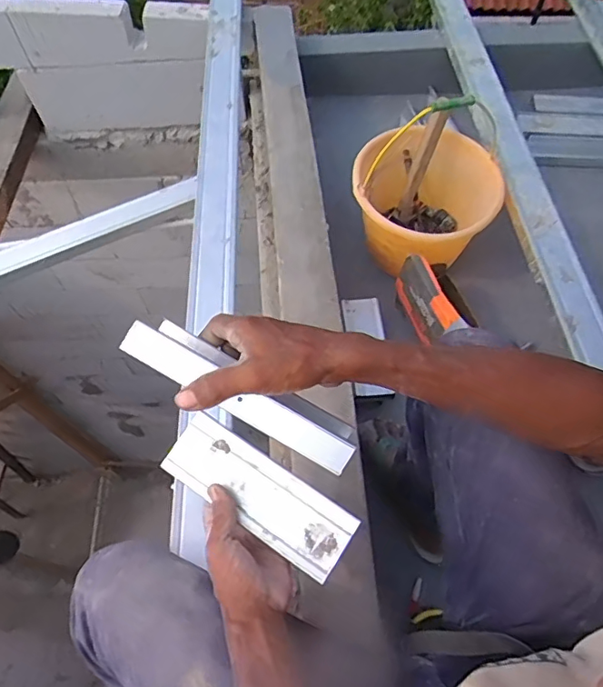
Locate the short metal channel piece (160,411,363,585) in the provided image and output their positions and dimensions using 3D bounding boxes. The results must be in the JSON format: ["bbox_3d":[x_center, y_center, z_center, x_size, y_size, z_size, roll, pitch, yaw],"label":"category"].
[{"bbox_3d":[-0.045,0.159,0.560,0.209,0.023,0.070,32,66,12],"label":"short metal channel piece"}]

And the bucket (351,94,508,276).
[{"bbox_3d":[0.249,-0.287,1.079,0.275,0.239,0.249,26,64,16],"label":"bucket"}]

